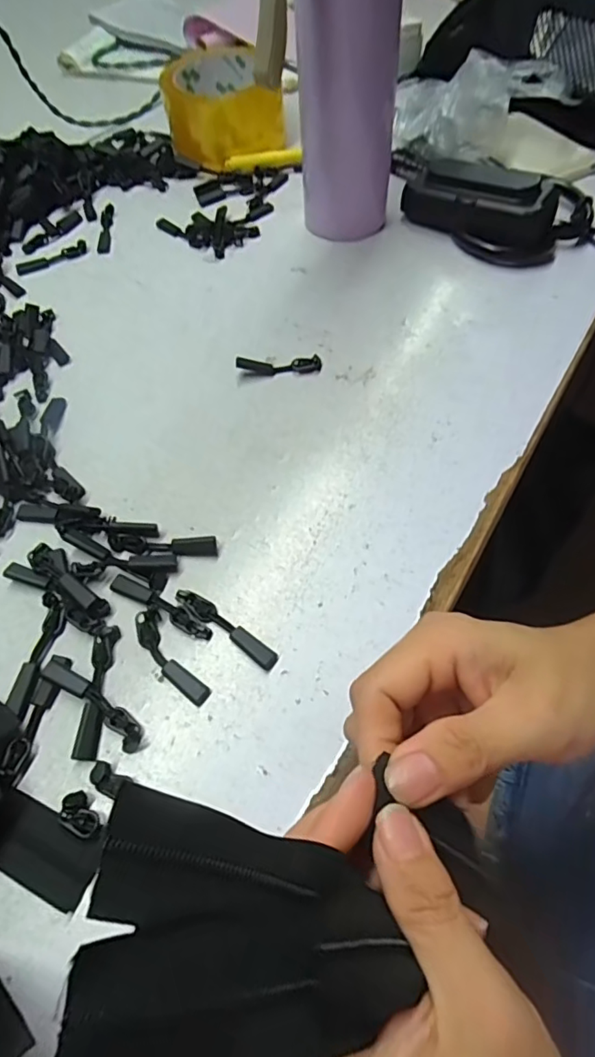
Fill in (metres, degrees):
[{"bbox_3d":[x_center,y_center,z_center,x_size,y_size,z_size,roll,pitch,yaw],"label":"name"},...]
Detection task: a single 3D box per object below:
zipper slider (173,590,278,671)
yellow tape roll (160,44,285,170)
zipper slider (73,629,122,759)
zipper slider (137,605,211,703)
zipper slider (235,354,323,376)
[{"bbox_3d":[-0.035,0.047,0.257,0.059,0.005,0.010,32,66,19],"label":"zipper slider"},{"bbox_3d":[-0.062,-0.365,0.462,0.095,0.053,0.102,-2,60,2],"label":"yellow tape roll"},{"bbox_3d":[-0.093,0.074,0.245,0.010,0.004,0.060,1,60,3],"label":"zipper slider"},{"bbox_3d":[-0.060,0.061,0.251,0.014,0.004,0.053,-34,64,-16],"label":"zipper slider"},{"bbox_3d":[-0.012,-0.105,0.340,0.053,0.010,0.011,-2,60,1],"label":"zipper slider"}]

